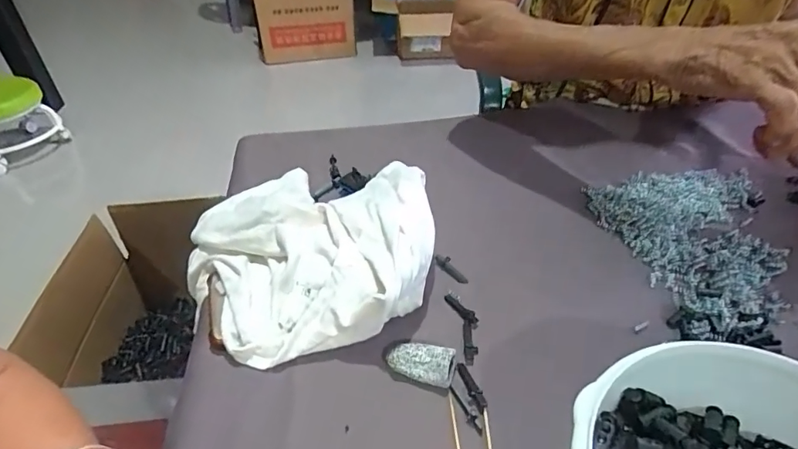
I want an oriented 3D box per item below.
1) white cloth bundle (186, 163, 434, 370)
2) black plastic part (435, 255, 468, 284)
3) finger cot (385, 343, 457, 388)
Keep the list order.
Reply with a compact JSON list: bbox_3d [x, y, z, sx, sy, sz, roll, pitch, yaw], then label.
[{"bbox_3d":[-0.082,0.015,0.408,0.217,0.059,0.209,-3,40,3],"label":"white cloth bundle"},{"bbox_3d":[0.044,0.039,0.410,0.012,0.006,0.036,-23,43,-20],"label":"black plastic part"},{"bbox_3d":[0.015,0.096,0.332,0.046,0.015,0.024,9,42,16],"label":"finger cot"}]

